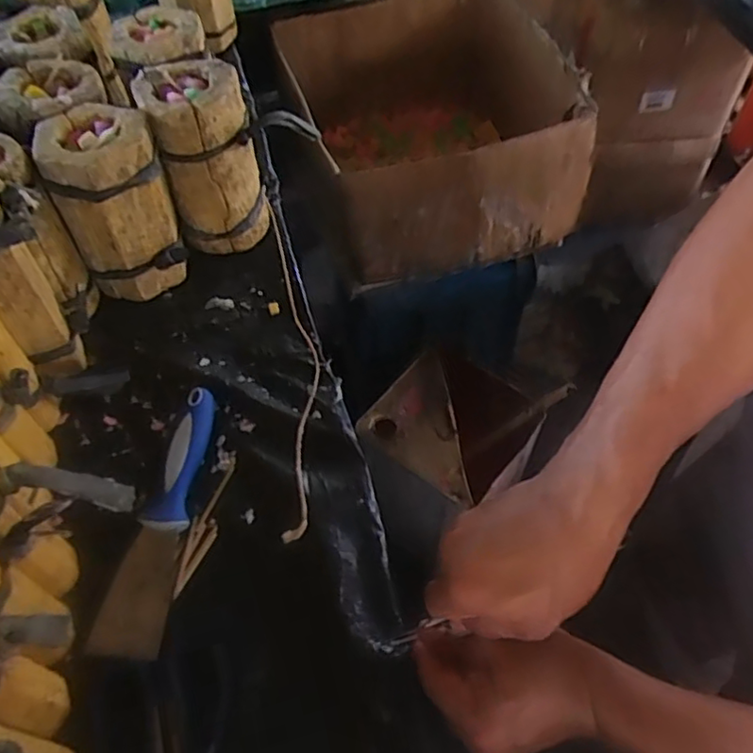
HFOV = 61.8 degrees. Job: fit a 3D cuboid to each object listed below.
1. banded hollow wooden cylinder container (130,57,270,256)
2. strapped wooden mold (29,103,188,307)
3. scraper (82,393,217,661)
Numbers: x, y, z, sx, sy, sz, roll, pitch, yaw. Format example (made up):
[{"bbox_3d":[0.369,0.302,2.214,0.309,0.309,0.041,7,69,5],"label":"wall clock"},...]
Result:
[{"bbox_3d":[-0.164,-0.208,0.611,0.086,0.161,0.091,-23,58,-16],"label":"banded hollow wooden cylinder container"},{"bbox_3d":[-0.233,-0.154,0.575,0.090,0.154,0.091,-14,56,-10],"label":"strapped wooden mold"},{"bbox_3d":[-0.163,0.100,0.473,0.049,0.019,0.202,4,55,3],"label":"scraper"}]

